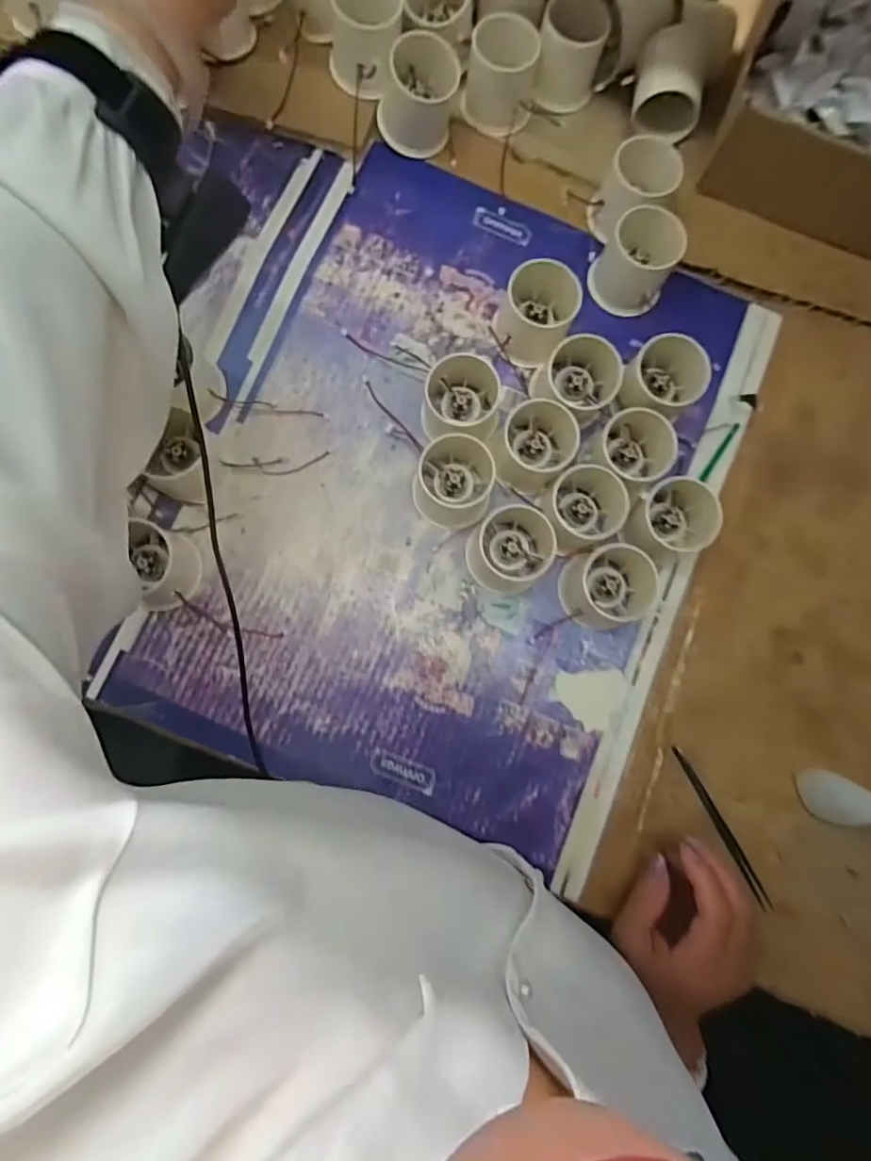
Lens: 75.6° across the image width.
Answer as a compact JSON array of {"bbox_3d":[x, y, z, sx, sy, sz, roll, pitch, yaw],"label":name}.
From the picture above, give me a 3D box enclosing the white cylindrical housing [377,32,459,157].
[{"bbox_3d":[-0.013,-0.359,0.417,0.055,0.050,0.048,11,82,-3],"label":"white cylindrical housing"}]

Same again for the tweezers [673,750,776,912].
[{"bbox_3d":[0.199,0.173,0.393,0.008,0.005,0.122,-28,85,-7],"label":"tweezers"}]

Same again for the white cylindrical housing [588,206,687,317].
[{"bbox_3d":[0.149,-0.234,0.416,0.054,0.049,0.049,31,81,0],"label":"white cylindrical housing"}]

